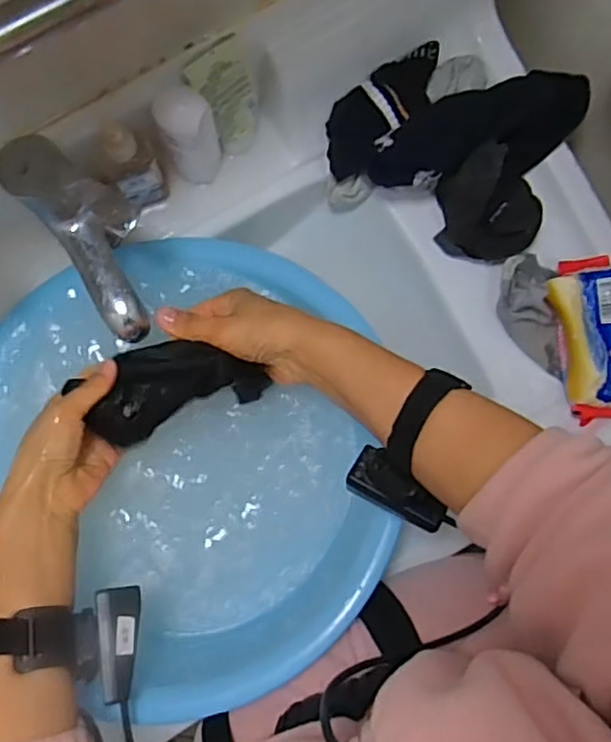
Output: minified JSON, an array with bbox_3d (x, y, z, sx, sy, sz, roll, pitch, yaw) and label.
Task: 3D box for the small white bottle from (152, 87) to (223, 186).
[{"bbox_3d":[-0.091,-0.184,0.493,0.041,0.127,0.039,0,90,-6],"label":"small white bottle"}]

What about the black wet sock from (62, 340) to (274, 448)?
[{"bbox_3d":[-0.102,0.011,0.472,0.136,0.046,0.063,-17,92,3],"label":"black wet sock"}]

